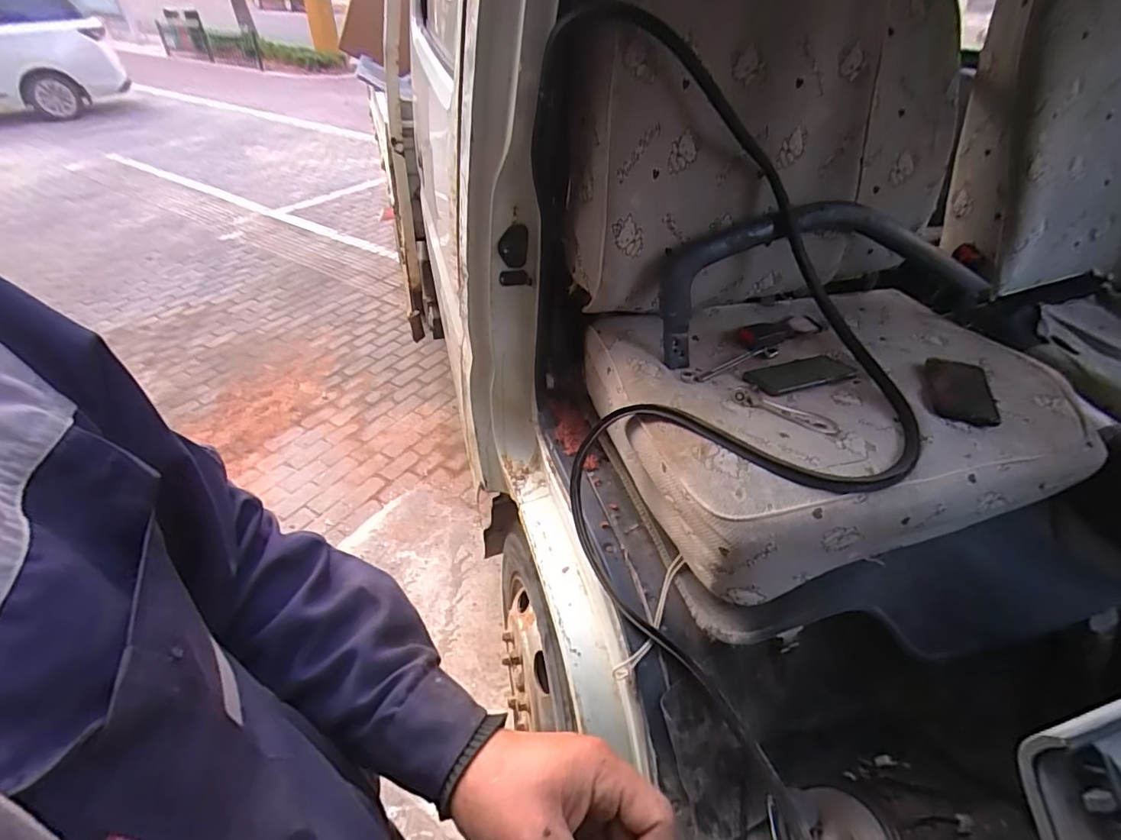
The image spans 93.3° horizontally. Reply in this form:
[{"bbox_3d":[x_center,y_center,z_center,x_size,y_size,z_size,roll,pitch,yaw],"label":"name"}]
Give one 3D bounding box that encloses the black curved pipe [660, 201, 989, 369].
[{"bbox_3d":[0.458,-0.250,0.895,0.652,0.211,0.098,-13,43,-15],"label":"black curved pipe"}]

